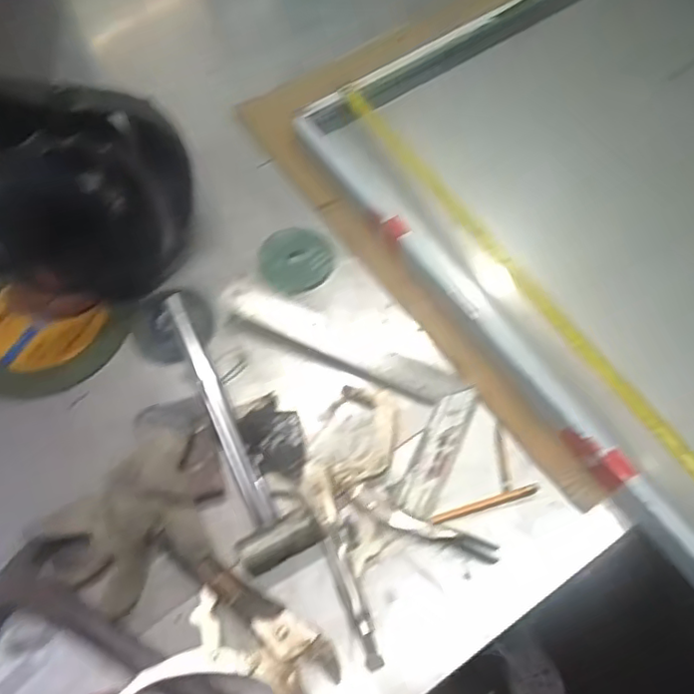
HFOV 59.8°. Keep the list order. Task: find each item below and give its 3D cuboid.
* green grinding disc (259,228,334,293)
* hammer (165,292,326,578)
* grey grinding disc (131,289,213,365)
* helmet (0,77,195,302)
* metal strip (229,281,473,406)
[{"bbox_3d":[-0.063,-0.106,0.736,0.091,0.011,0.084,-3,62,5],"label":"green grinding disc"},{"bbox_3d":[-0.112,0.066,0.614,0.074,0.033,0.309,-20,64,-8],"label":"hammer"},{"bbox_3d":[-0.199,-0.025,0.696,0.088,0.012,0.092,-3,62,5],"label":"grey grinding disc"},{"bbox_3d":[-0.296,-0.201,0.678,0.213,0.200,0.240,-15,63,-5],"label":"helmet"},{"bbox_3d":[-0.009,-0.002,0.658,0.276,0.032,0.051,20,65,12],"label":"metal strip"}]

